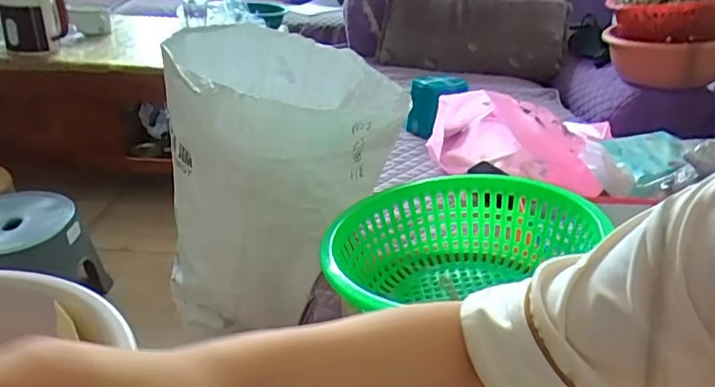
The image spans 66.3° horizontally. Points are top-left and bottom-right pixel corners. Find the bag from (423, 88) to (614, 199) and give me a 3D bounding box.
[{"bbox_3d":[0.370,-0.145,1.223,0.380,0.193,0.285,9,28,9],"label":"bag"}]

